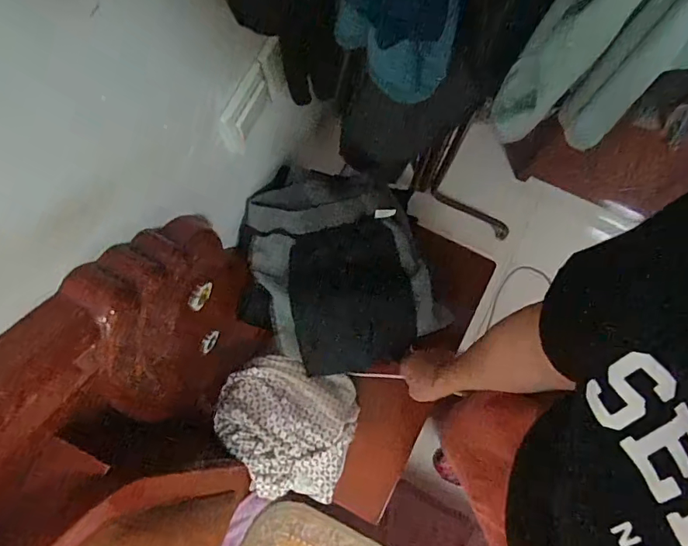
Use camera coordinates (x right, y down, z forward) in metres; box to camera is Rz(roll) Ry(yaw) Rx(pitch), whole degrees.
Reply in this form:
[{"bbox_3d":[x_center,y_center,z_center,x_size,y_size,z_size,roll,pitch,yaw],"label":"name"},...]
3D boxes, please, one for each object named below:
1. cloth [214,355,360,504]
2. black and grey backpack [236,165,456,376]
[{"bbox_3d":[-0.094,0.244,0.723,0.211,0.081,0.207,16,80,4],"label":"cloth"},{"bbox_3d":[-0.014,-0.016,0.743,0.290,0.082,0.340,-14,79,-2],"label":"black and grey backpack"}]

